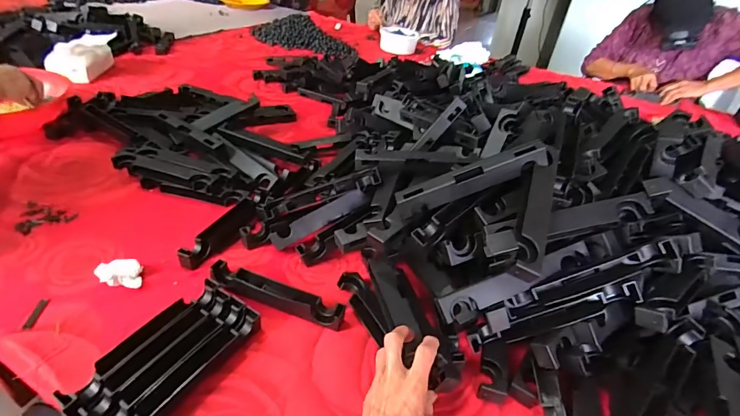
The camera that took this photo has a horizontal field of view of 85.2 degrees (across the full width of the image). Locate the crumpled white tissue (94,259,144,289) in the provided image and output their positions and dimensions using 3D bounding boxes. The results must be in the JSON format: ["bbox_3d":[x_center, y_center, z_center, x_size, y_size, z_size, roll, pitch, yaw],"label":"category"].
[{"bbox_3d":[-0.339,0.093,0.548,0.050,0.029,0.041,-18,42,-30],"label":"crumpled white tissue"}]

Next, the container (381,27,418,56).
[{"bbox_3d":[0.118,-0.698,1.664,0.160,0.058,0.166,9,36,1],"label":"container"}]

